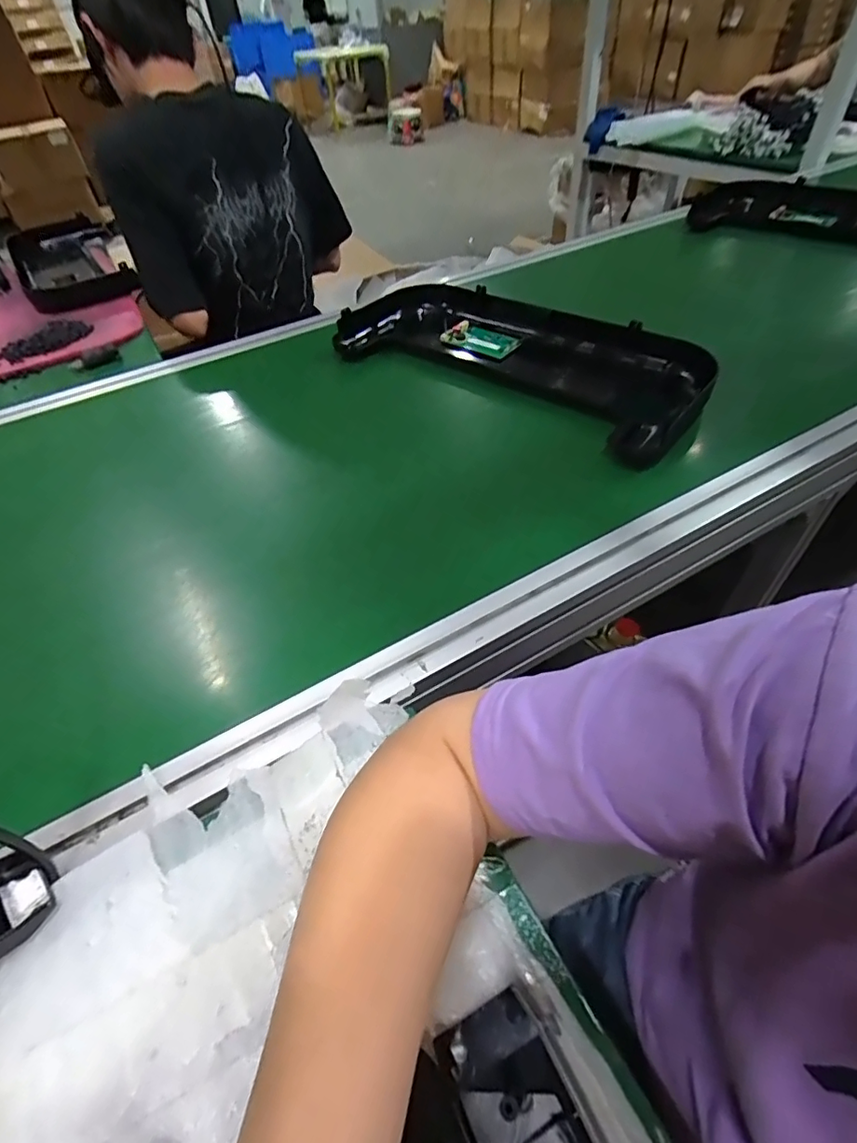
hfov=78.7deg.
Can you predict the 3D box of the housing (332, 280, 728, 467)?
[{"bbox_3d":[0.104,-0.292,0.691,0.504,0.056,0.207,28,57,27],"label":"housing"}]

